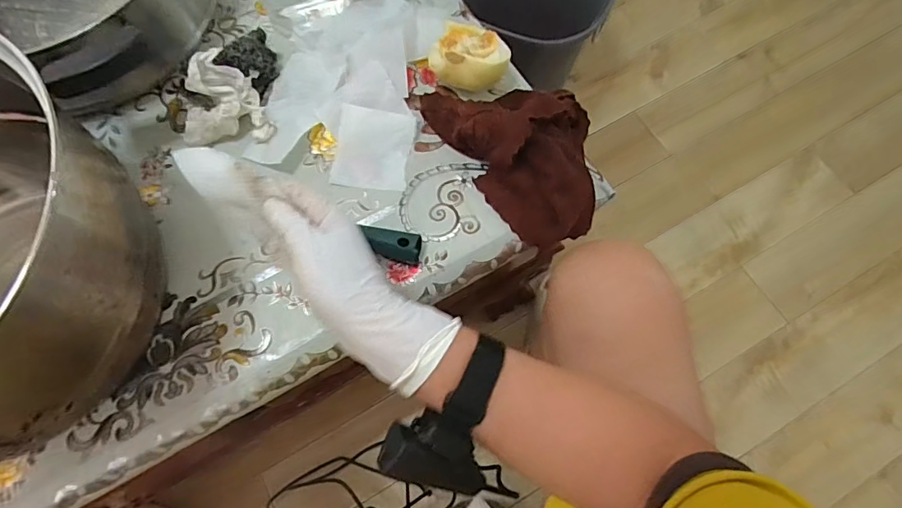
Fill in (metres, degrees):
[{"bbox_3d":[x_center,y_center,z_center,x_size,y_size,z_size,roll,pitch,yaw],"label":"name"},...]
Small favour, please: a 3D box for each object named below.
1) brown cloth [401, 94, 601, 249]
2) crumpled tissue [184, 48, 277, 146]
[{"bbox_3d":[0.070,-0.110,0.472,0.122,0.057,0.198,-34,72,-11],"label":"brown cloth"},{"bbox_3d":[-0.226,-0.150,0.475,0.085,0.066,0.067,-8,69,-2],"label":"crumpled tissue"}]

